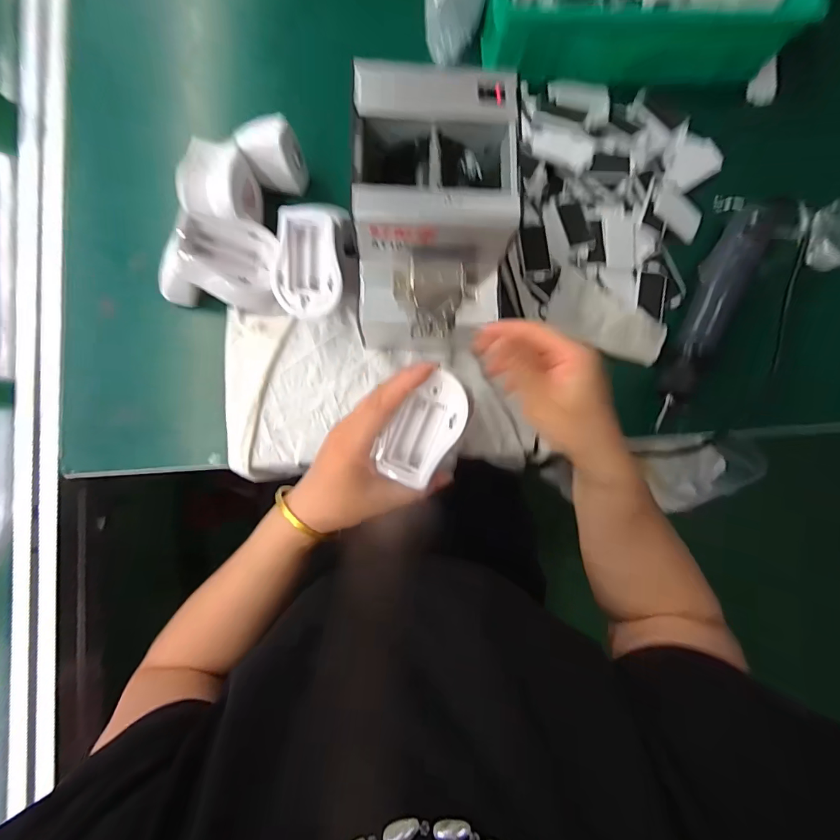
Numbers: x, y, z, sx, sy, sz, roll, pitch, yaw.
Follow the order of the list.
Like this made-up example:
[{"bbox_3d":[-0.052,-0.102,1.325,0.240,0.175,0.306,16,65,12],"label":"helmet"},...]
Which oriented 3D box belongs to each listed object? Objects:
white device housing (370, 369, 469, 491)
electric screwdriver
[{"bbox_3d":[0.006,0.007,0.310,0.047,0.026,0.088,36,104,10],"label":"white device housing"},{"bbox_3d":[0.315,-0.126,0.426,0.053,0.030,0.283,31,87,3],"label":"electric screwdriver"}]

